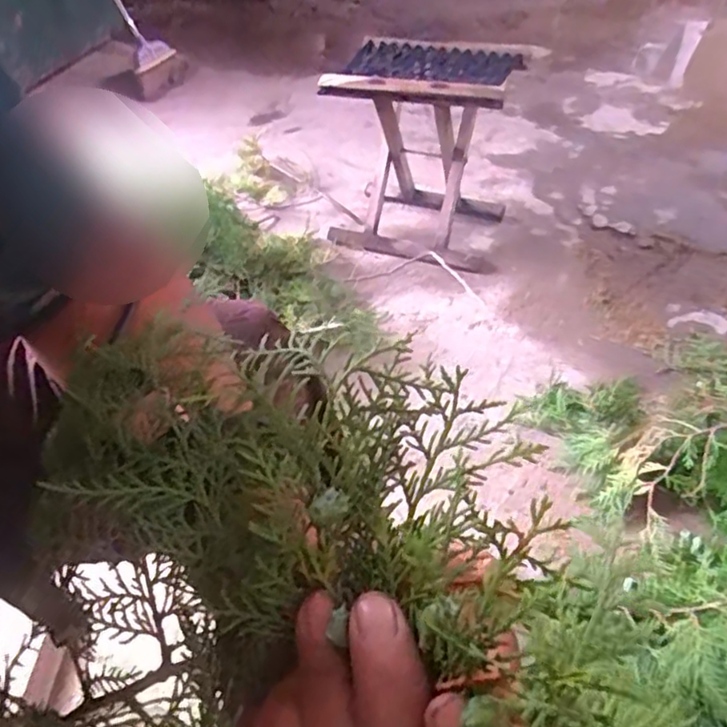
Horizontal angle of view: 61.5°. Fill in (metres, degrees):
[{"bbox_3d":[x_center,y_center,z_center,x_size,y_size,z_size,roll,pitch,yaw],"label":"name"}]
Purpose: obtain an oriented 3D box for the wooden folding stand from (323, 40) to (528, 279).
[{"bbox_3d":[0.109,-0.384,1.168,0.337,0.351,0.285,5,44,7],"label":"wooden folding stand"}]

